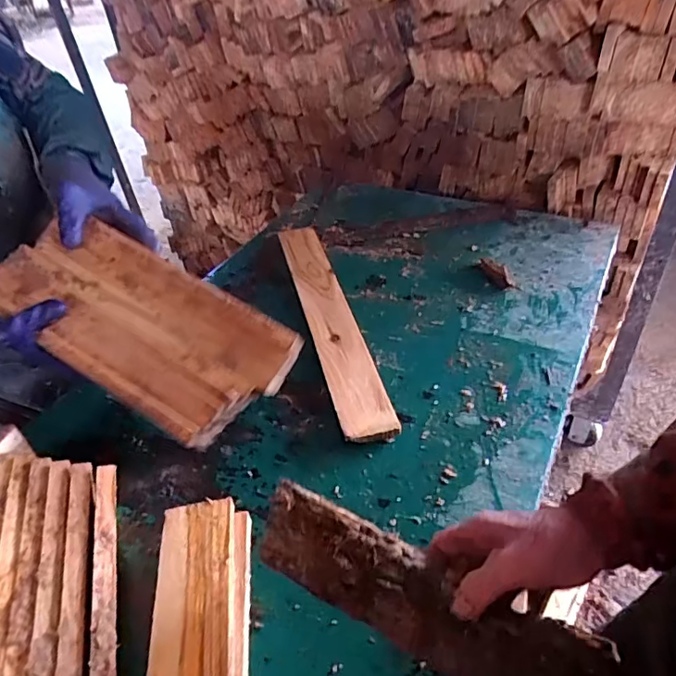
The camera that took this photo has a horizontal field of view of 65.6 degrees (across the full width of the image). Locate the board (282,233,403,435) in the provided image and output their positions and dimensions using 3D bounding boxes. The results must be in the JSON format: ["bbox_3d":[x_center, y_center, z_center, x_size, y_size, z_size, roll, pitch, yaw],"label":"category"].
[{"bbox_3d":[-0.015,-0.038,0.861,0.077,0.020,0.544,-19,46,-2],"label":"board"}]

